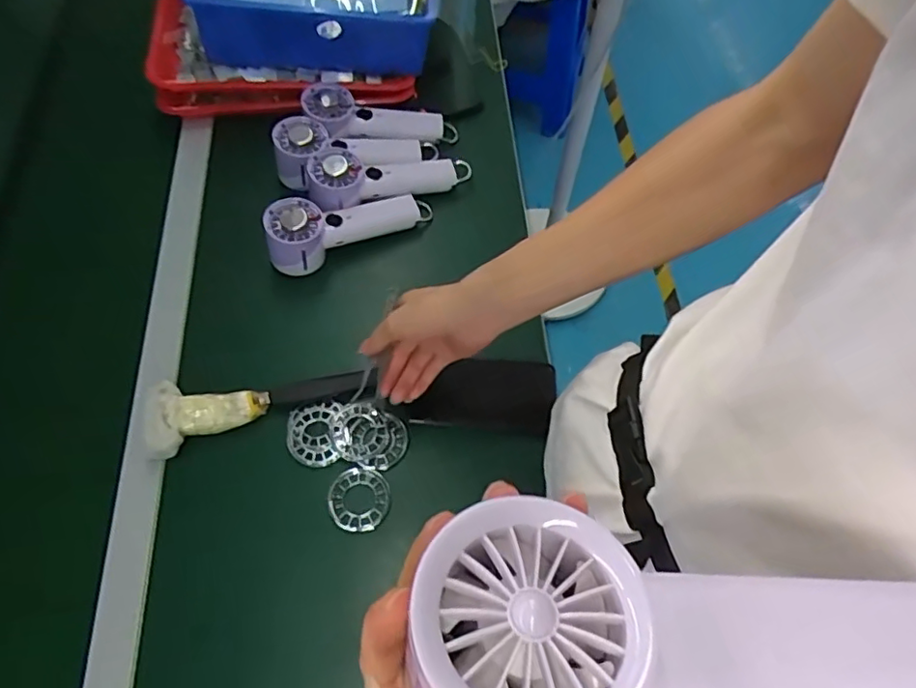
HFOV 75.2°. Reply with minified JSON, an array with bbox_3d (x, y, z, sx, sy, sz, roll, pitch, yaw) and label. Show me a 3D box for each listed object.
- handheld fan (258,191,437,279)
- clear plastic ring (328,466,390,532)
[{"bbox_3d":[-0.125,-0.142,0.706,0.205,0.069,0.065,-19,65,-24],"label":"handheld fan"},{"bbox_3d":[-0.094,0.148,0.569,0.056,0.010,0.060,0,64,-1],"label":"clear plastic ring"}]

